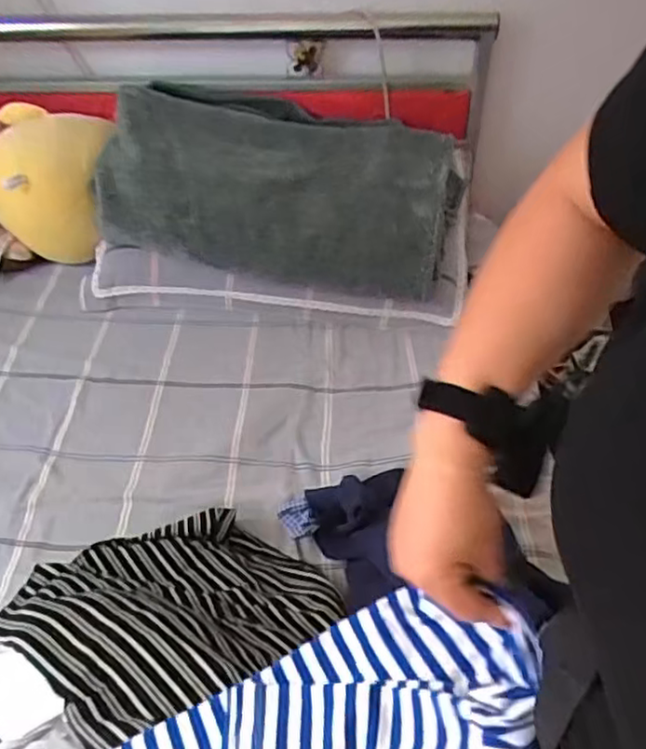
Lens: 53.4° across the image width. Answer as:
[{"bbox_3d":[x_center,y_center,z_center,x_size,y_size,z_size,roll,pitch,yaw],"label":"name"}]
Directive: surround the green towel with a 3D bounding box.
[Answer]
[{"bbox_3d":[-0.081,-0.362,1.173,0.618,0.083,0.409,8,69,4],"label":"green towel"}]

